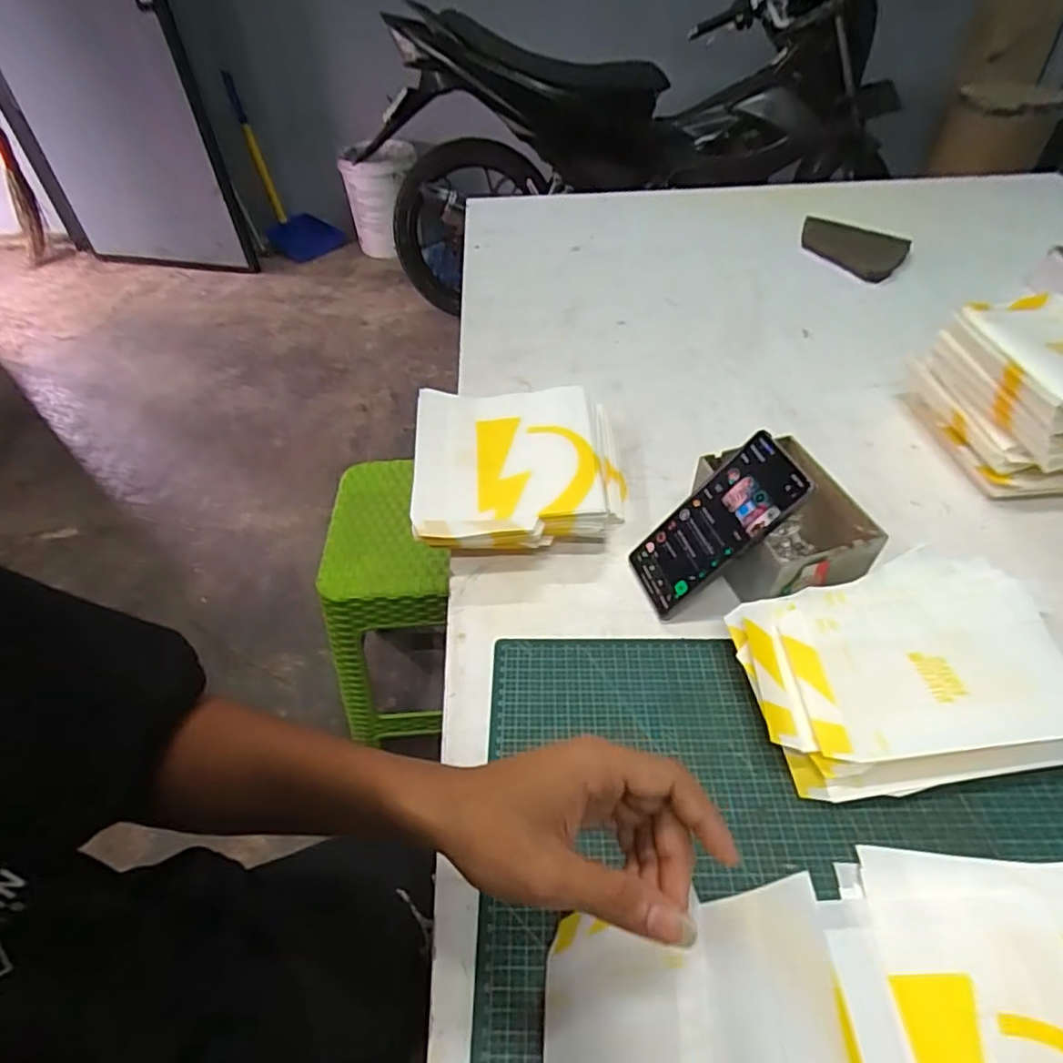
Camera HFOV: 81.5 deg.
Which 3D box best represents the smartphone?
[{"bbox_3d":[0.148,-0.003,0.510,0.010,0.162,0.070,20,32,-40],"label":"smartphone"}]

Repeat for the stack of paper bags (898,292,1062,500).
[{"bbox_3d":[0.544,-0.136,0.631,0.207,0.122,0.198,-3,47,-2],"label":"stack of paper bags"}]

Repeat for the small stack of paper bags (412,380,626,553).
[{"bbox_3d":[-0.009,-0.063,0.614,0.203,0.060,0.194,-3,47,-2],"label":"small stack of paper bags"}]

